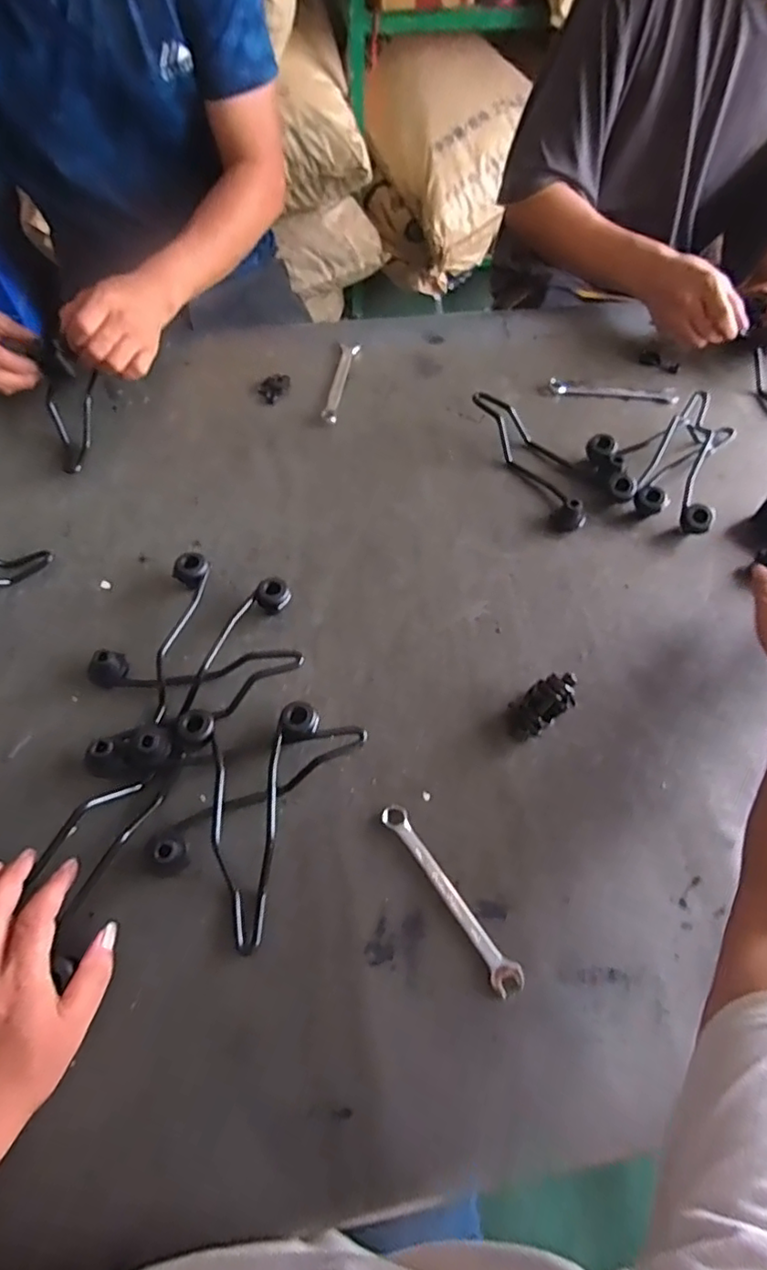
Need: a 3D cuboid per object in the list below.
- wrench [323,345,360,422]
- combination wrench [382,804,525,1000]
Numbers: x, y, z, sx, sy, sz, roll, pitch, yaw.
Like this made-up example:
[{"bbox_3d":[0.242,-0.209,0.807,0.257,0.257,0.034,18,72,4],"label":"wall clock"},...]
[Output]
[{"bbox_3d":[-0.056,-0.325,0.740,0.025,0.006,0.142,11,64,4],"label":"wrench"},{"bbox_3d":[0.055,0.214,0.480,0.024,0.008,0.168,-31,69,-15],"label":"combination wrench"}]

